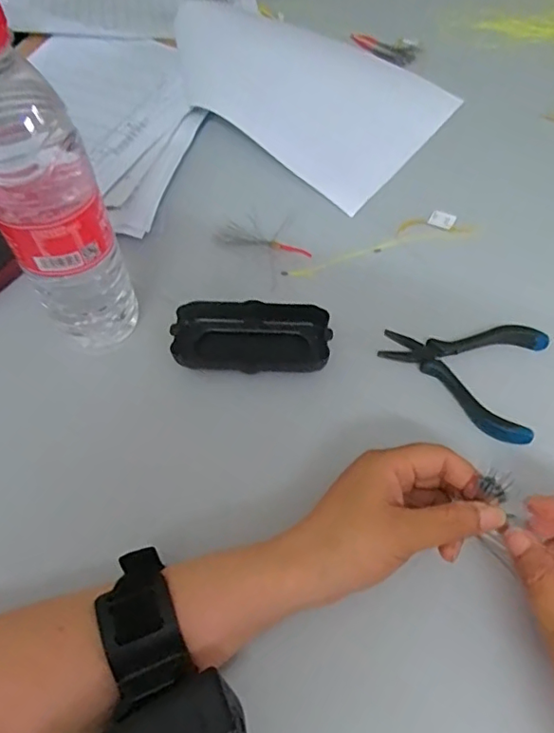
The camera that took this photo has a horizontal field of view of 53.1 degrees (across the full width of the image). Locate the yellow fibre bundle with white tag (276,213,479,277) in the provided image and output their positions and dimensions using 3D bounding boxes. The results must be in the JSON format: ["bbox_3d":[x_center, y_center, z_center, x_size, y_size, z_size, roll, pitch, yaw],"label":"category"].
[{"bbox_3d":[0.086,-0.102,0.463,0.169,0.004,0.031,-17,61,-9],"label":"yellow fibre bundle with white tag"}]

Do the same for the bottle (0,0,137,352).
[{"bbox_3d":[-0.135,-0.093,0.325,0.062,0.218,0.061,-27,63,-14],"label":"bottle"}]

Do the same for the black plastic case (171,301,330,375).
[{"bbox_3d":[-0.018,-0.022,0.405,0.110,0.024,0.048,3,60,3],"label":"black plastic case"}]

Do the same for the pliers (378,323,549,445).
[{"bbox_3d":[0.131,0.000,0.397,0.110,0.011,0.089,16,61,10],"label":"pliers"}]

